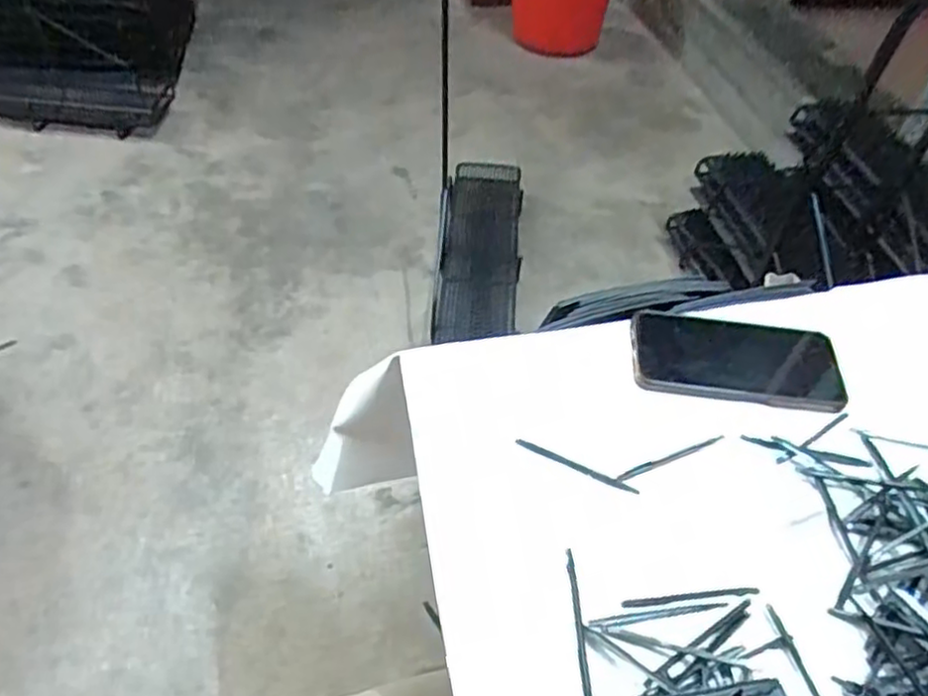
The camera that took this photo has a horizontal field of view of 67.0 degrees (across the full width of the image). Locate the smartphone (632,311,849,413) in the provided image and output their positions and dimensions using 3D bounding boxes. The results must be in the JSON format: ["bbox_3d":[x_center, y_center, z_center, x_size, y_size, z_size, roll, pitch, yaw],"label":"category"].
[{"bbox_3d":[0.222,0.010,0.565,0.166,0.011,0.088,9,48,2],"label":"smartphone"}]

